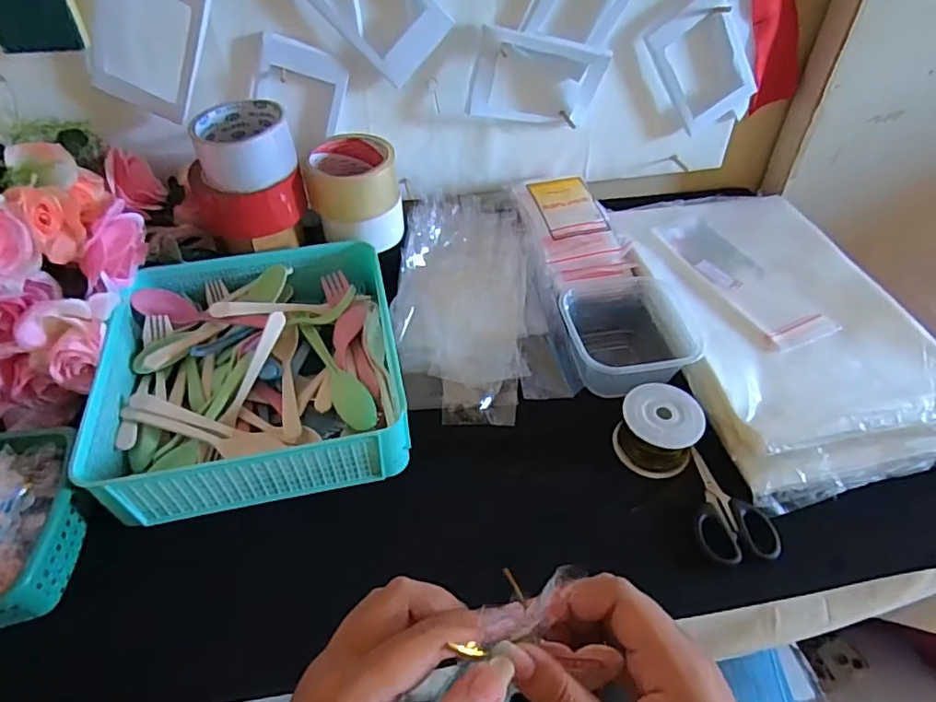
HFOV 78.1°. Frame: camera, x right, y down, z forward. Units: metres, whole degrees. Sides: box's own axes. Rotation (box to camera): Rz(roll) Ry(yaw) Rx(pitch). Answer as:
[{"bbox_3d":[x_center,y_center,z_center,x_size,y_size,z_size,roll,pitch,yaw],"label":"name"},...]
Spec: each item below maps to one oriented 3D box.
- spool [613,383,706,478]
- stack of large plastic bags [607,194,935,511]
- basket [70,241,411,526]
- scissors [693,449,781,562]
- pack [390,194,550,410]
[{"bbox_3d":[0.165,0.069,0.503,0.065,0.049,0.064,0,46,0],"label":"spool"},{"bbox_3d":[0.314,-0.041,0.601,0.242,0.044,0.385,-10,47,-10],"label":"stack of large plastic bags"},{"bbox_3d":[-0.192,0.012,0.535,0.246,0.067,0.251,-10,47,-9],"label":"basket"},{"bbox_3d":[0.211,0.125,0.476,0.061,0.009,0.100,-5,46,-4],"label":"scissors"},{"bbox_3d":[-0.002,-0.069,0.623,0.157,0.020,0.281,-4,58,-12],"label":"pack"}]

